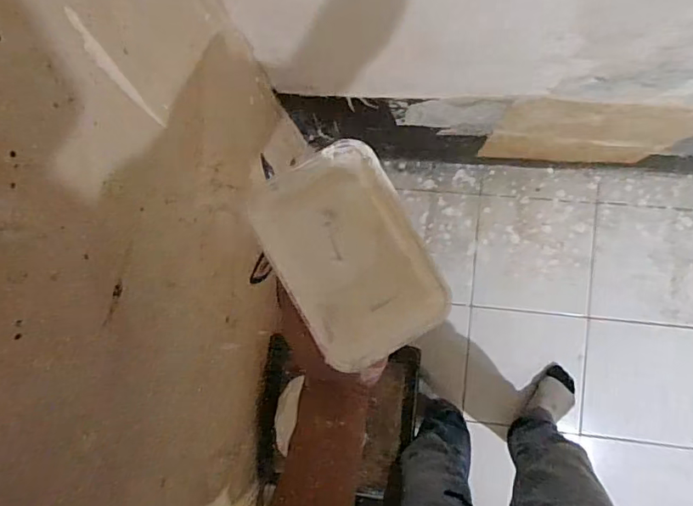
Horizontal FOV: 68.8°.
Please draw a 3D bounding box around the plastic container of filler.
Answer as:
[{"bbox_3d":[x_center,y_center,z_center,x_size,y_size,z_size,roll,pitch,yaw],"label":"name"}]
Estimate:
[{"bbox_3d":[0.003,0.004,0.433,0.118,0.049,0.169,-29,82,5],"label":"plastic container of filler"}]

